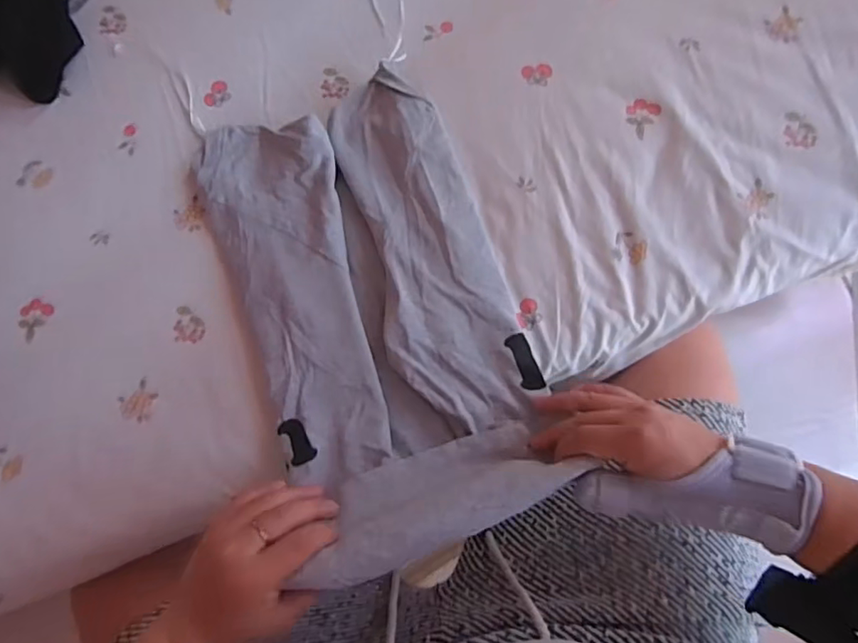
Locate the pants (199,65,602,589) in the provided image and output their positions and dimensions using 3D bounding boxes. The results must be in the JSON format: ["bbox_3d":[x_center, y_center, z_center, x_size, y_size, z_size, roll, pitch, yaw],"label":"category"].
[{"bbox_3d":[-0.047,-0.026,0.467,0.221,0.100,0.389,-22,81,-3],"label":"pants"}]

